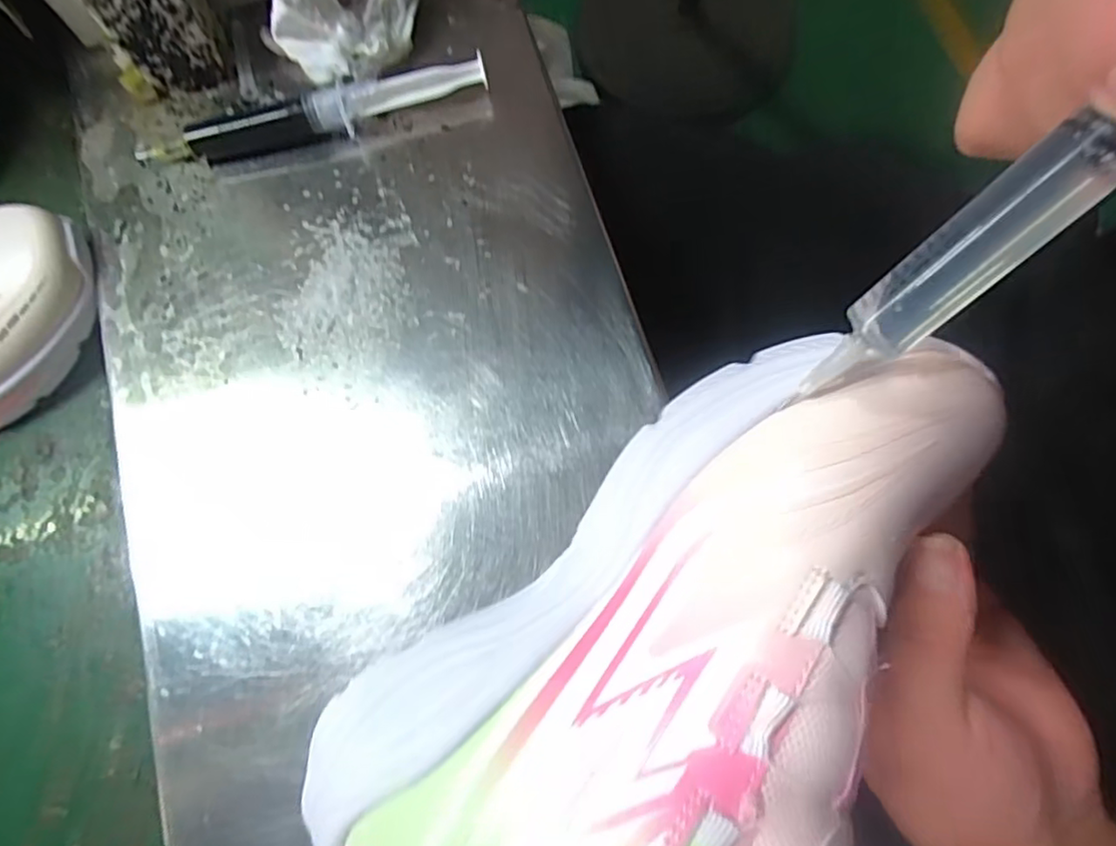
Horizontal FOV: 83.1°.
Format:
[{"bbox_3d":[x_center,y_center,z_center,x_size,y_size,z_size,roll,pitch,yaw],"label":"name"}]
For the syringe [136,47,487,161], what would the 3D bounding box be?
[{"bbox_3d":[-0.117,-0.150,0.304,0.167,0.021,0.022,-14,75,-4],"label":"syringe"}]

